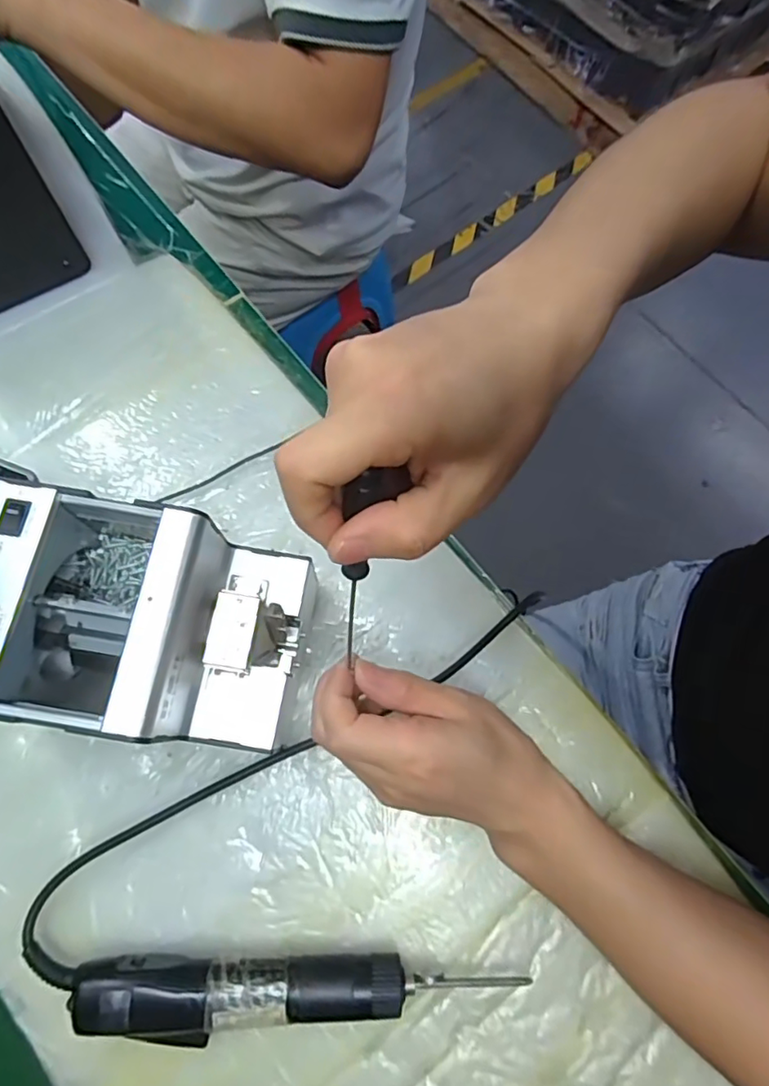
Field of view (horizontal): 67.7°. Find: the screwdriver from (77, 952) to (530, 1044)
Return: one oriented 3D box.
[{"bbox_3d":[-0.062,0.282,0.357,0.258,0.040,0.046,1,73,-1],"label":"screwdriver"}]

